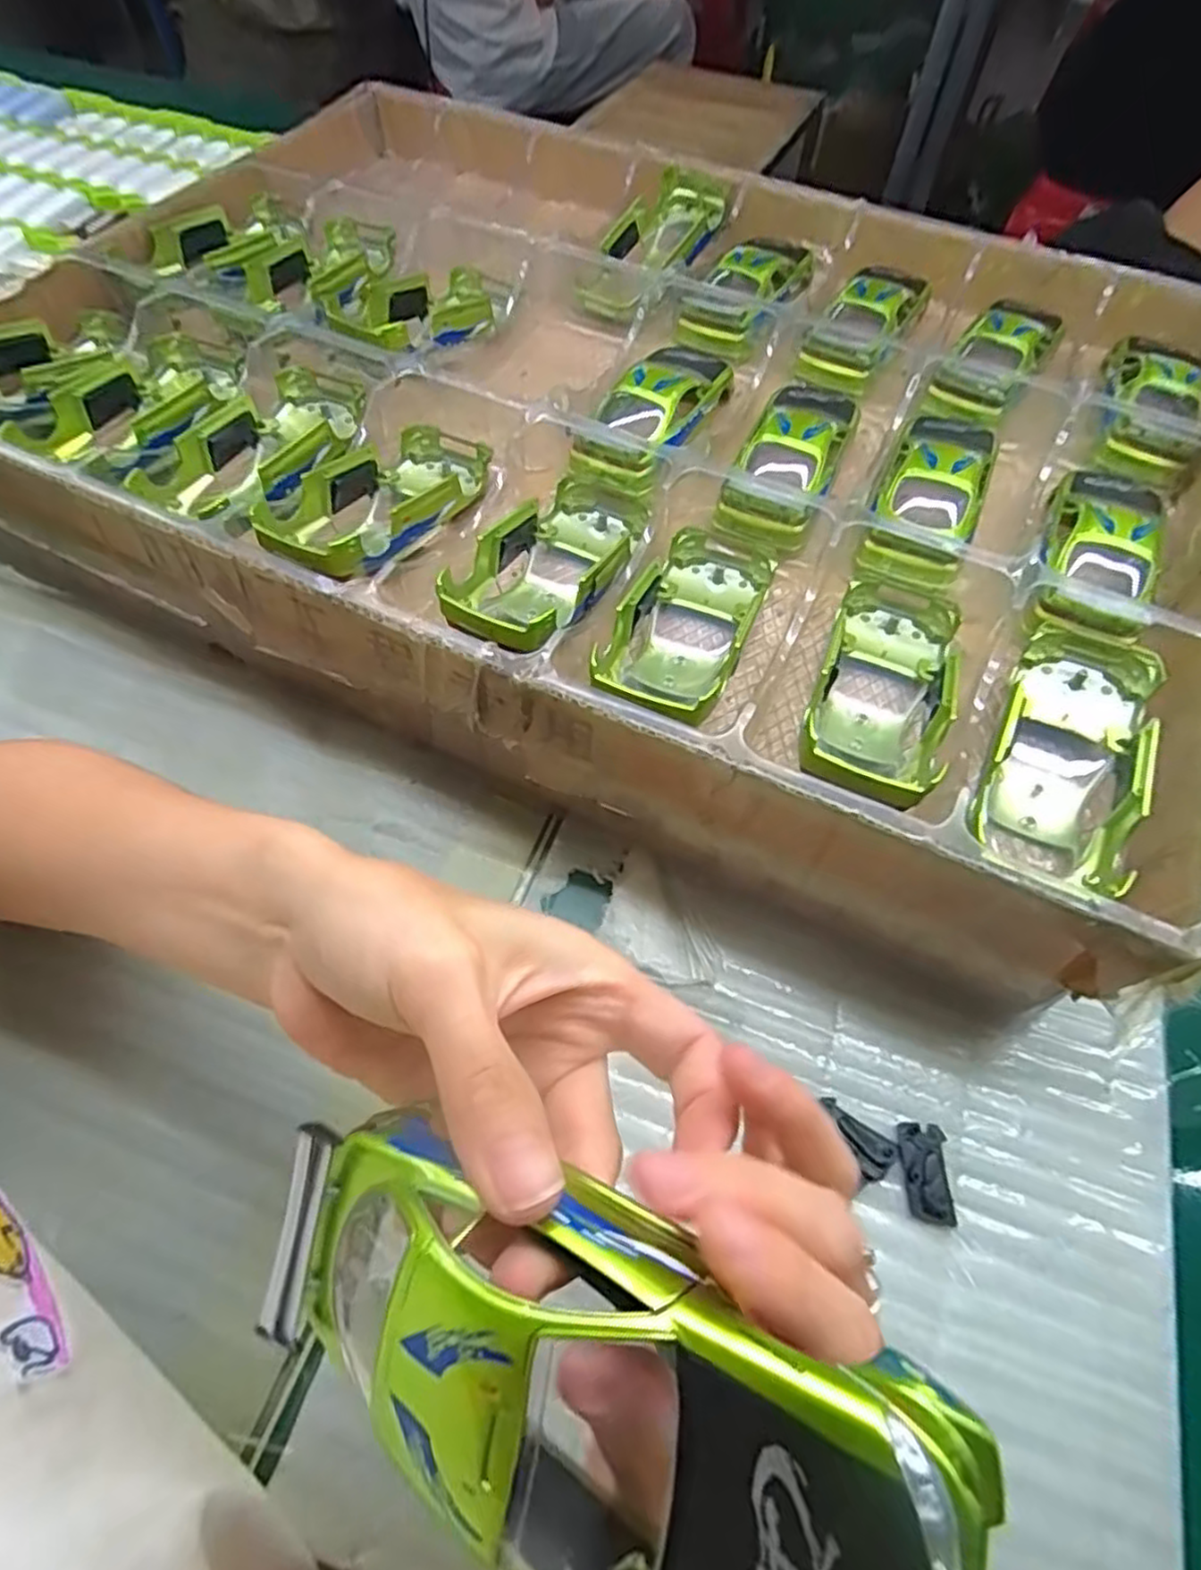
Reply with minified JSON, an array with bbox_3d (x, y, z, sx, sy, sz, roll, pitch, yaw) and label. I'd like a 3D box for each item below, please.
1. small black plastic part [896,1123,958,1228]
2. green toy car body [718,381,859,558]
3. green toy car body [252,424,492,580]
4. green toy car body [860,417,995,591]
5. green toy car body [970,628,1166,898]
[{"bbox_3d":[0.125,0.148,0.274,0.018,0.004,0.033,5,60,1],"label":"small black plastic part"},{"bbox_3d":[0.101,-0.173,0.381,0.047,0.029,0.125,23,62,11],"label":"green toy car body"},{"bbox_3d":[-0.107,-0.136,0.356,0.065,0.036,0.142,17,44,7],"label":"green toy car body"},{"bbox_3d":[0.168,-0.149,0.364,0.047,0.025,0.131,23,62,11],"label":"green toy car body"},{"bbox_3d":[0.193,-0.017,0.298,0.054,0.033,0.109,24,62,11],"label":"green toy car body"}]

